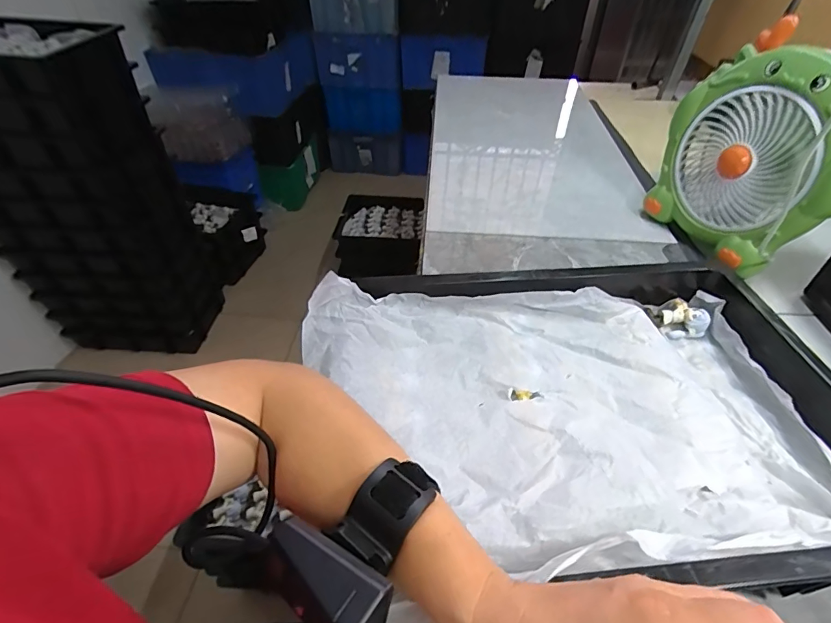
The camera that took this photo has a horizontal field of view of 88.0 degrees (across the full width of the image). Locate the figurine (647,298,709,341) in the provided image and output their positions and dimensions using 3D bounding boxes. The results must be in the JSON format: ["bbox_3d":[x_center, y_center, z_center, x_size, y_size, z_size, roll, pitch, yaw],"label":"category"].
[{"bbox_3d":[0.306,0.008,0.498,0.050,0.022,0.048,-13,46,-13],"label":"figurine"}]

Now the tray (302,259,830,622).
[{"bbox_3d":[0.159,0.071,0.390,0.479,0.092,0.334,-7,45,-7],"label":"tray"}]

